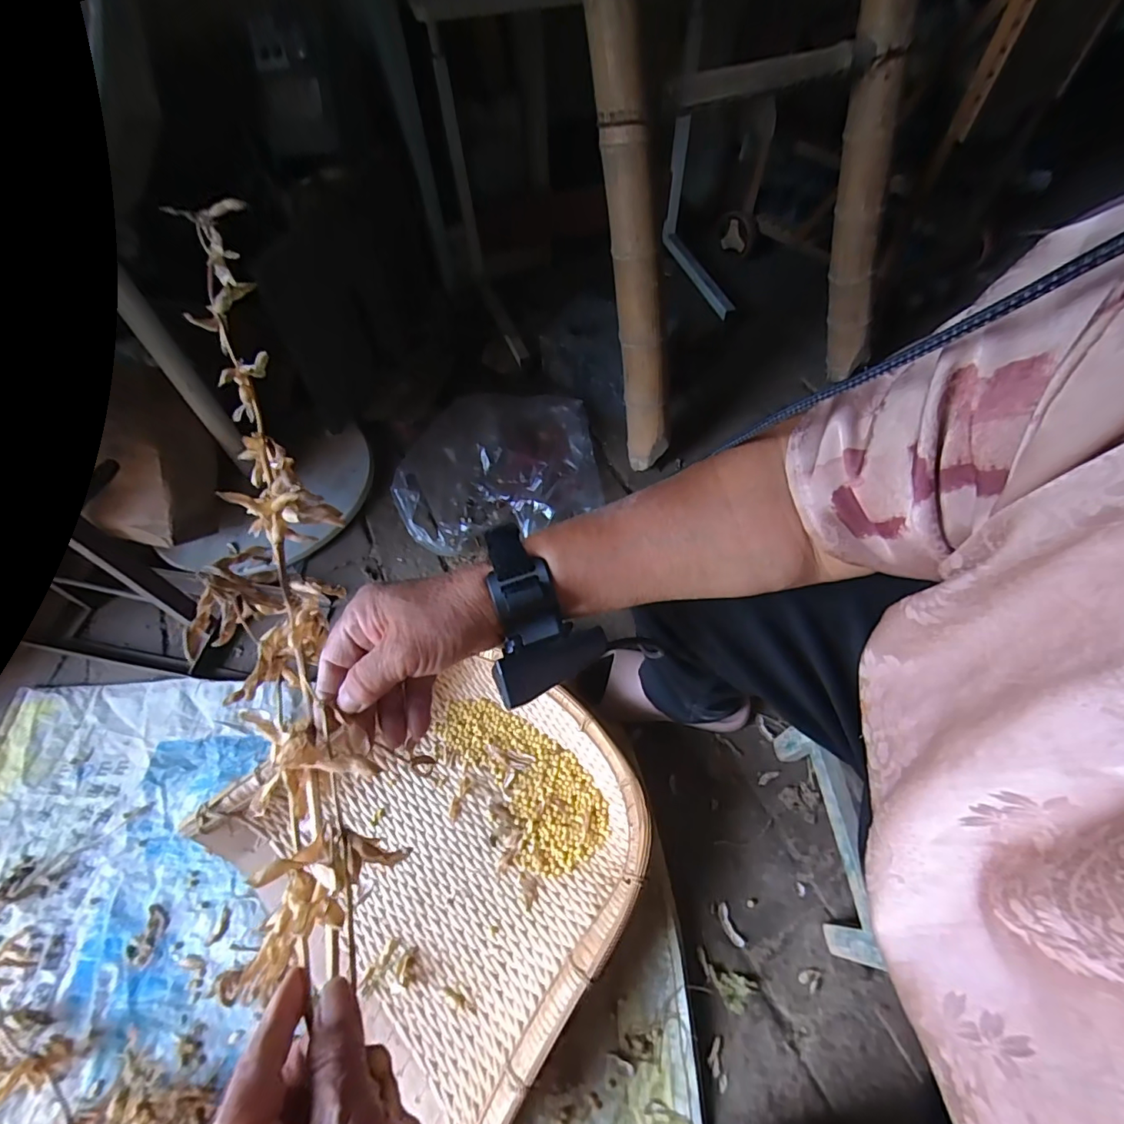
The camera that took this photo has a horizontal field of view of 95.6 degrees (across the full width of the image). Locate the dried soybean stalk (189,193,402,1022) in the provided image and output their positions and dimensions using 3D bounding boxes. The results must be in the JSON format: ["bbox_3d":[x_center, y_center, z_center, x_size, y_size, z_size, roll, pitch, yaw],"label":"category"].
[{"bbox_3d":[-0.213,-0.050,0.356,0.080,0.055,0.533,-19,67,-8],"label":"dried soybean stalk"}]

